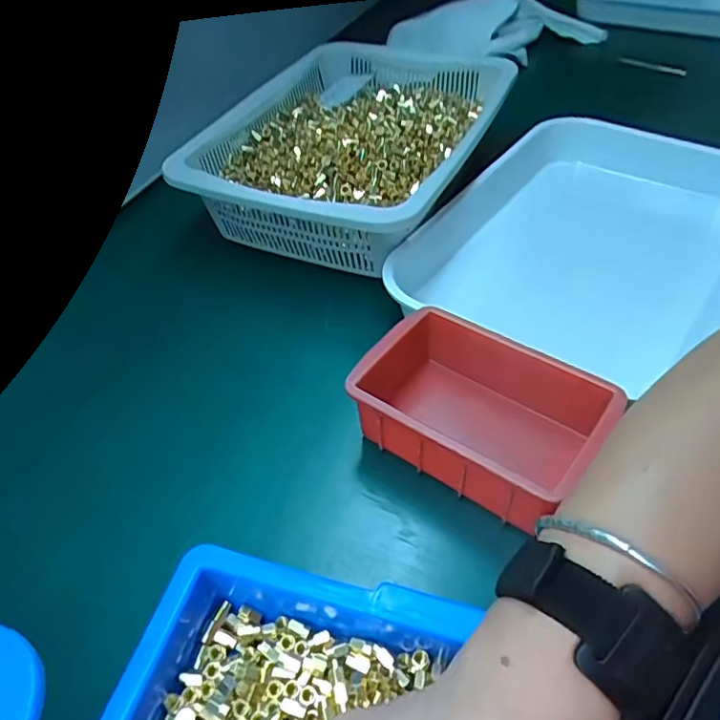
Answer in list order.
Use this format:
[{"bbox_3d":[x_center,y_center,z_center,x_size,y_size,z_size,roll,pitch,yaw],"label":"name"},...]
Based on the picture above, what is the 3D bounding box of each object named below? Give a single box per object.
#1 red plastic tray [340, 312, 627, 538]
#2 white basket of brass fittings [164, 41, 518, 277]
[{"bbox_3d":[0.071,0.034,0.370,0.136,0.058,0.098,28,54,27],"label":"red plastic tray"},{"bbox_3d":[-0.007,-0.210,0.571,0.253,0.081,0.328,16,50,20],"label":"white basket of brass fittings"}]

